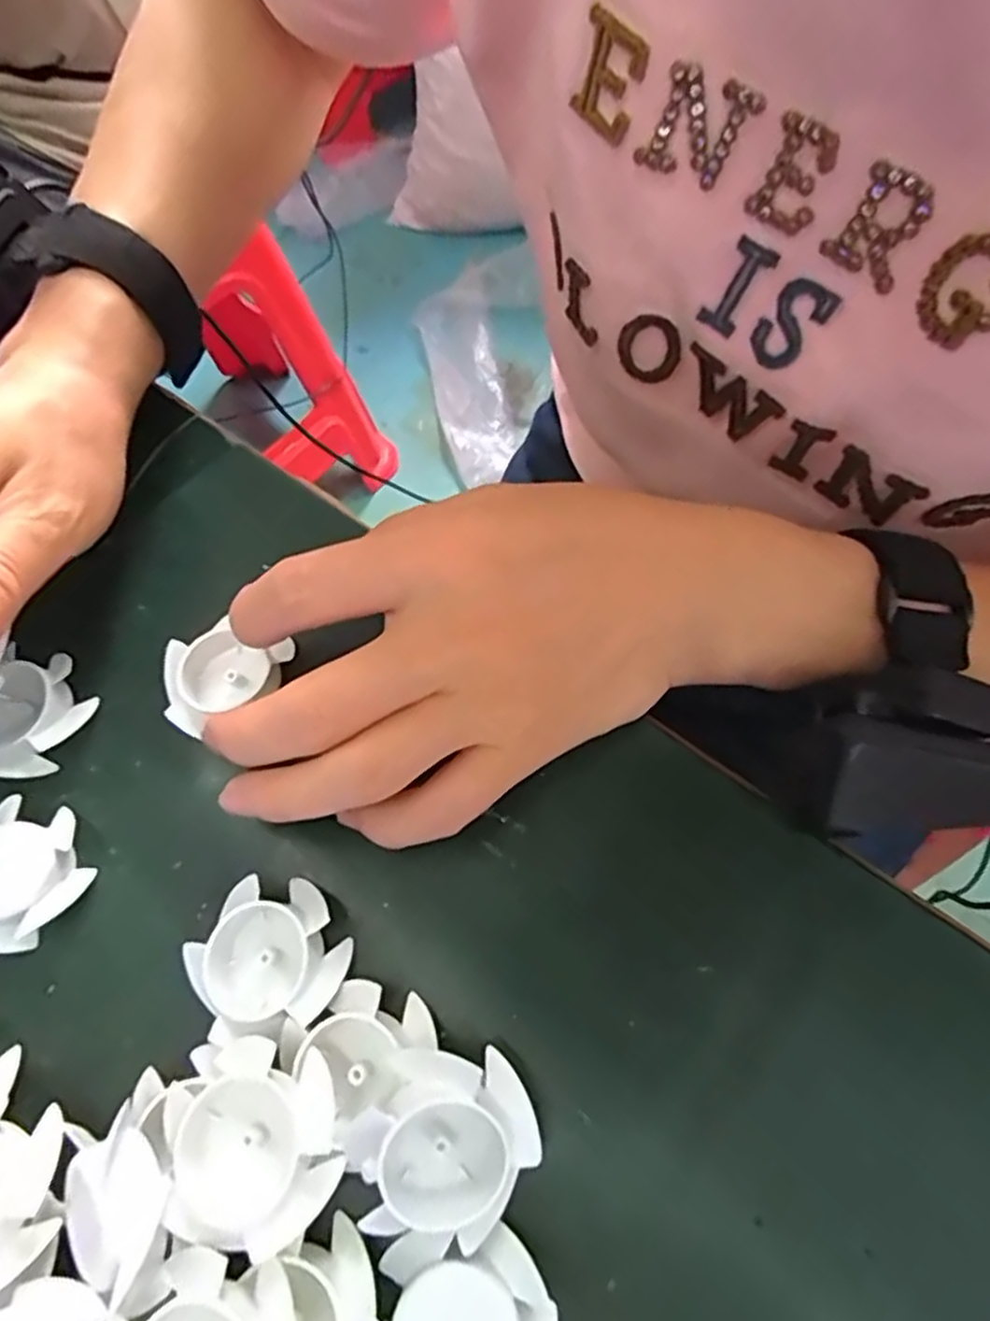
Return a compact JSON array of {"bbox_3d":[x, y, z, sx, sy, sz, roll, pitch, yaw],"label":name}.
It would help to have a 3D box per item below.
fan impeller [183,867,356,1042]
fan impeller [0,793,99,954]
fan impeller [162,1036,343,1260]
[{"bbox_3d":[-0.058,0.077,0.190,0.037,0.011,0.036,-2,64,5],"label":"fan impeller"},{"bbox_3d":[-0.137,0.062,0.211,0.037,0.013,0.042,-16,64,-1],"label":"fan impeller"},{"bbox_3d":[-0.055,0.108,0.165,0.037,0.013,0.040,-2,64,5],"label":"fan impeller"}]

